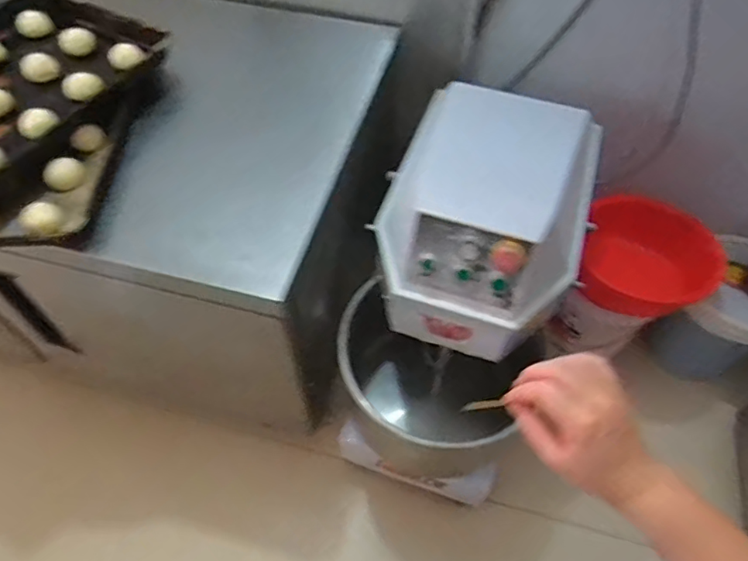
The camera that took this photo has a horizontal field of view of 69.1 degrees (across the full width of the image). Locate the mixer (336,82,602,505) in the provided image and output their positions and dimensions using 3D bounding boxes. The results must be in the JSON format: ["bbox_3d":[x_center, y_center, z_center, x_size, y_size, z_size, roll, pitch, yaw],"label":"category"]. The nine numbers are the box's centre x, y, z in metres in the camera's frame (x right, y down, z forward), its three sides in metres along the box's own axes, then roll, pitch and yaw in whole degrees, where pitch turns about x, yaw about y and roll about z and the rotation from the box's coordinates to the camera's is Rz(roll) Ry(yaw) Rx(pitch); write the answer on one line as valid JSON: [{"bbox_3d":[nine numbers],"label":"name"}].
[{"bbox_3d":[0.180,0.029,1.173,0.416,0.760,0.600,15,51,7],"label":"mixer"}]

